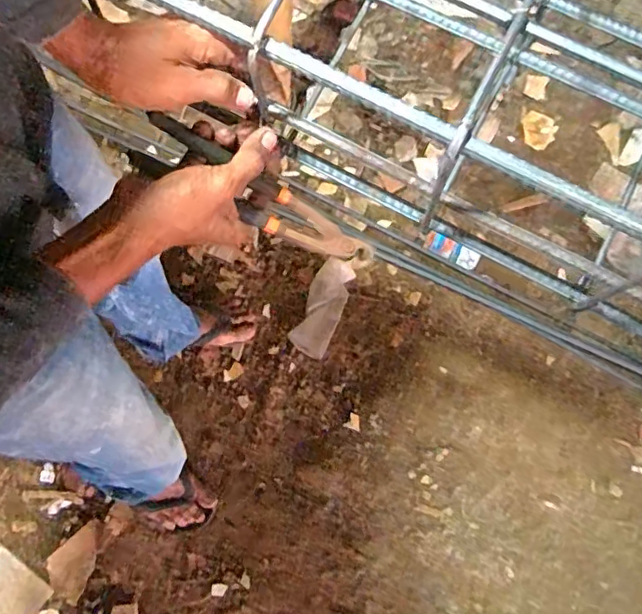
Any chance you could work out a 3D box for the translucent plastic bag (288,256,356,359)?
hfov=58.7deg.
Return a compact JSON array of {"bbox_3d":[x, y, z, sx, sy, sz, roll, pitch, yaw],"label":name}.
[{"bbox_3d":[0.005,-0.002,1.267,0.085,0.033,0.220,21,74,7],"label":"translucent plastic bag"}]

